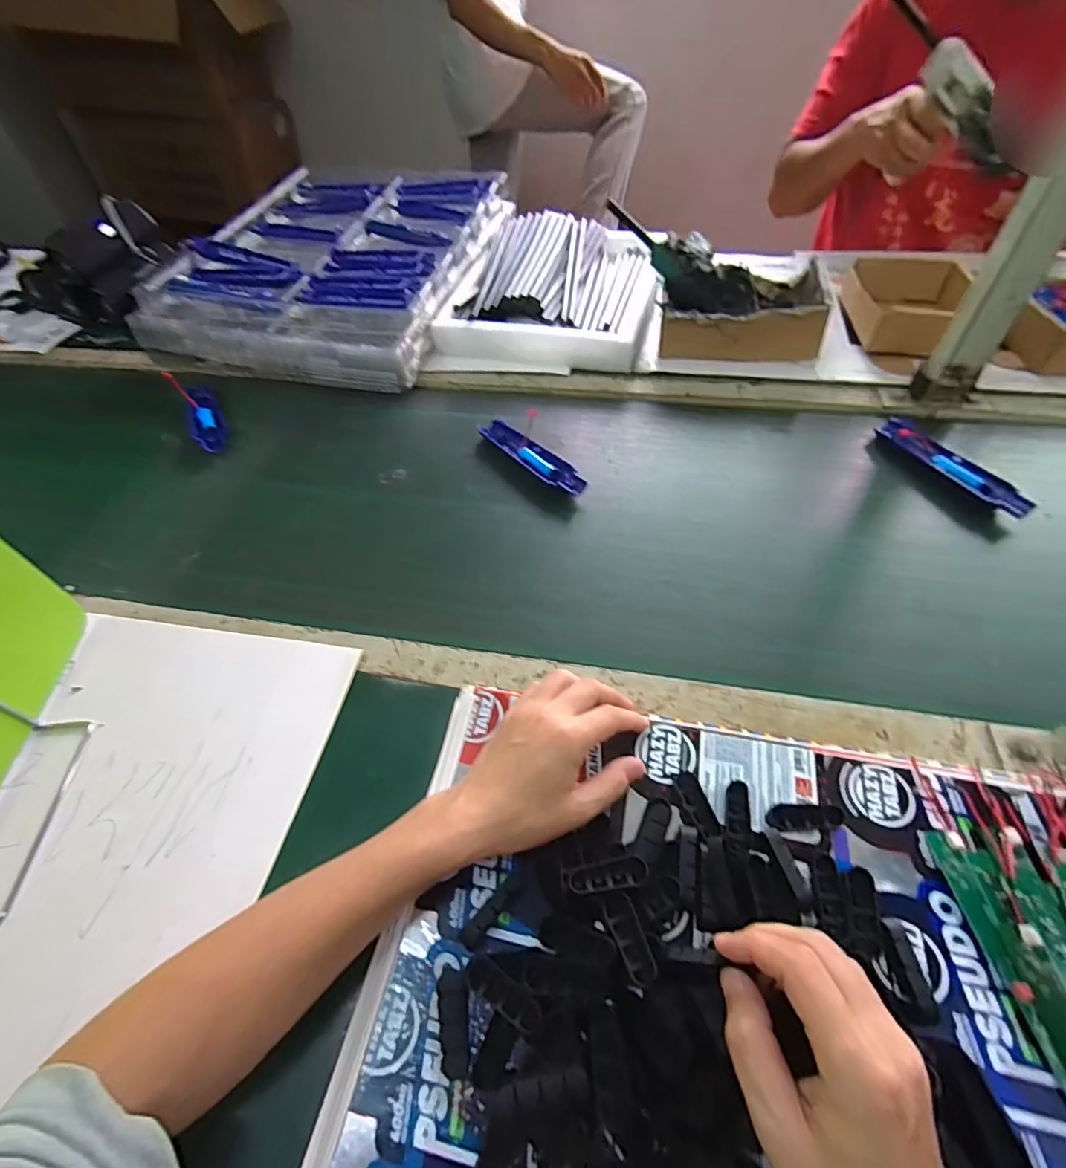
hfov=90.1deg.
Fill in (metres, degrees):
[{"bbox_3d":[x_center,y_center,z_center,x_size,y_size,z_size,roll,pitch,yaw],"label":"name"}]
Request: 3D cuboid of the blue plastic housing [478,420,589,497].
[{"bbox_3d":[-0.004,-0.148,0.622,0.041,0.015,0.167,-36,56,-22],"label":"blue plastic housing"}]

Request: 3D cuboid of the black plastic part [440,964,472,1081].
[{"bbox_3d":[-0.044,0.249,0.304,0.016,0.010,0.050,-6,50,1],"label":"black plastic part"}]

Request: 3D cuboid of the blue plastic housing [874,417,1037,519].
[{"bbox_3d":[0.446,-0.127,0.573,0.042,0.023,0.169,-22,52,-12],"label":"blue plastic housing"}]

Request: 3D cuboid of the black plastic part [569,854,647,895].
[{"bbox_3d":[0.046,0.178,0.325,0.047,0.005,0.015,-12,50,-4],"label":"black plastic part"}]

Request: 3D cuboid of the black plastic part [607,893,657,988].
[{"bbox_3d":[0.055,0.201,0.301,0.015,0.009,0.046,-17,36,-8],"label":"black plastic part"}]

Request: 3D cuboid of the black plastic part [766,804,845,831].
[{"bbox_3d":[0.182,0.156,0.358,0.050,0.007,0.016,-6,50,1],"label":"black plastic part"}]

